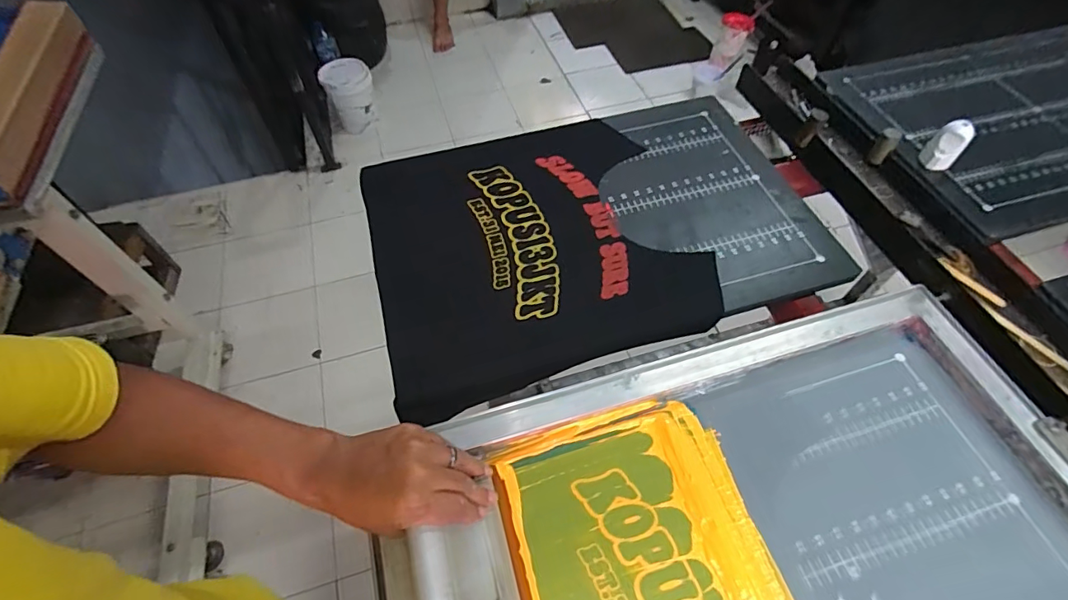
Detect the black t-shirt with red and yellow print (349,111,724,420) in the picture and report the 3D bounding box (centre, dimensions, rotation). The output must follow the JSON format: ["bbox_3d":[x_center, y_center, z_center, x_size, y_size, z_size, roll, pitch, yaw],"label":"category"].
[{"bbox_3d":[-0.016,-0.077,0.690,0.427,0.057,0.406,-17,57,-10],"label":"black t-shirt with red and yellow print"}]

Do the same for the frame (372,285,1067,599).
[{"bbox_3d":[0.231,0.247,0.420,0.590,0.037,0.454,-16,58,-9],"label":"frame"}]

